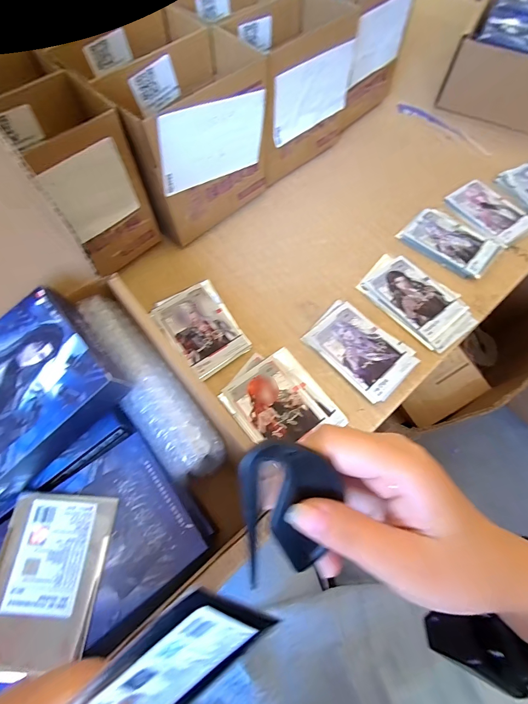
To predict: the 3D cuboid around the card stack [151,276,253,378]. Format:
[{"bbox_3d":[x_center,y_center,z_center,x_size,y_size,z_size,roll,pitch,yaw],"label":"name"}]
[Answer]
[{"bbox_3d":[-0.066,-0.028,0.374,0.073,0.008,0.105,-35,70,-16],"label":"card stack"}]

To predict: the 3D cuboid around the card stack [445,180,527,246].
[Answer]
[{"bbox_3d":[0.300,-0.187,0.456,0.075,0.006,0.105,-31,69,-15],"label":"card stack"}]

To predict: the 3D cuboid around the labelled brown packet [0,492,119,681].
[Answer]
[{"bbox_3d":[-0.143,0.149,0.226,0.070,0.009,0.102,4,64,1],"label":"labelled brown packet"}]

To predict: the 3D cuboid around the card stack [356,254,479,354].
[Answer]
[{"bbox_3d":[0.176,-0.063,0.395,0.083,0.005,0.125,-36,70,-17],"label":"card stack"}]

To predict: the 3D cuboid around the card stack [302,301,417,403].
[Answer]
[{"bbox_3d":[0.102,-0.003,0.368,0.107,0.006,0.074,41,70,17],"label":"card stack"}]

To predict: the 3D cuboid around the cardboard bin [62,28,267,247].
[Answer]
[{"bbox_3d":[-0.079,-0.233,0.385,0.151,0.139,0.101,-39,71,-18],"label":"cardboard bin"}]

